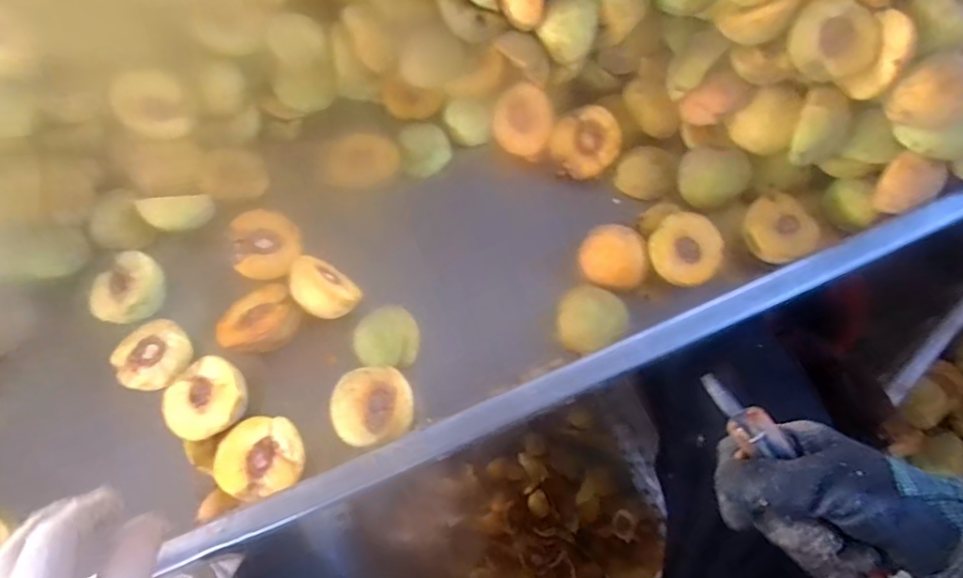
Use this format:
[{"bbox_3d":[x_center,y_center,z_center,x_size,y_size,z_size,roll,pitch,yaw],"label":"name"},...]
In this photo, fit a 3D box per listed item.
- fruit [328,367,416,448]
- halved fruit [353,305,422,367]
[{"bbox_3d":[-0.081,0.088,0.404,0.057,0.040,0.054,0,70,1],"label":"fruit"},{"bbox_3d":[-0.079,0.041,0.450,0.053,0.025,0.048,-21,71,-7],"label":"halved fruit"}]

